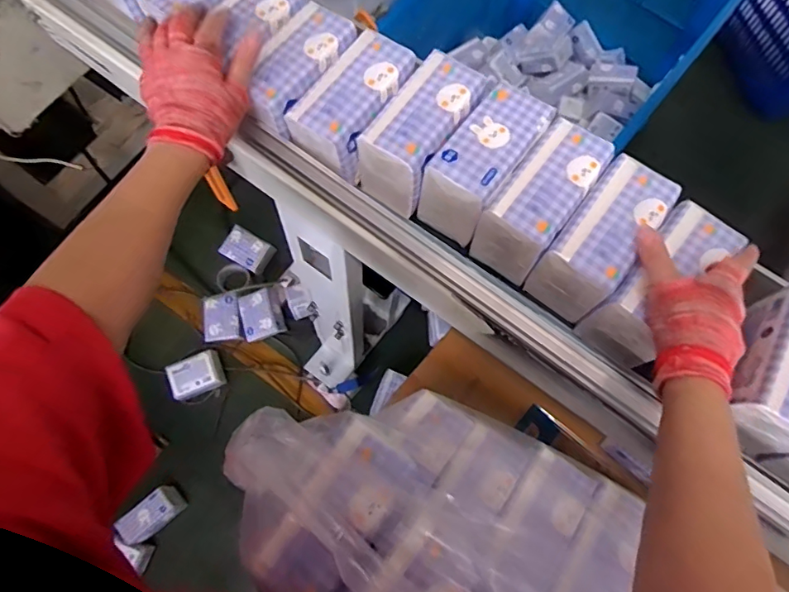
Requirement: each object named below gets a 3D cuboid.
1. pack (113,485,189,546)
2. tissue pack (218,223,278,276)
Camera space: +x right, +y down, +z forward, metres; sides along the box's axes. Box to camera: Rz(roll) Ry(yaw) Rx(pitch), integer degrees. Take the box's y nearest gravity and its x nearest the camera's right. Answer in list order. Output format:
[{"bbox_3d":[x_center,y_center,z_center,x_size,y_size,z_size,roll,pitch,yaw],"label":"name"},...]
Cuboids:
[{"bbox_3d":[-0.567,0.508,1.174,0.131,0.061,0.078,-40,77,-13],"label":"pack"},{"bbox_3d":[-0.401,-0.124,1.376,0.130,0.049,0.094,31,81,-2],"label":"tissue pack"}]

